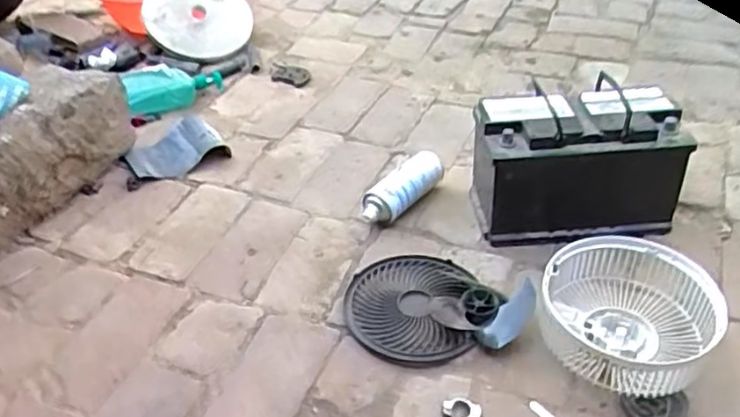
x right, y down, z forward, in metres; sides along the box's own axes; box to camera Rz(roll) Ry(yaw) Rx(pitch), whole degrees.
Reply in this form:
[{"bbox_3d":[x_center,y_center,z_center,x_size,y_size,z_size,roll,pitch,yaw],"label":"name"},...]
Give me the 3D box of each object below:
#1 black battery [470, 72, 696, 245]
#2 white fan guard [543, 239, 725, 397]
[{"bbox_3d":[0.325,-0.056,1.077,0.291,0.206,0.161,-8,39,-6],"label":"black battery"},{"bbox_3d":[0.331,0.145,0.887,0.206,0.110,0.197,-2,39,2],"label":"white fan guard"}]

